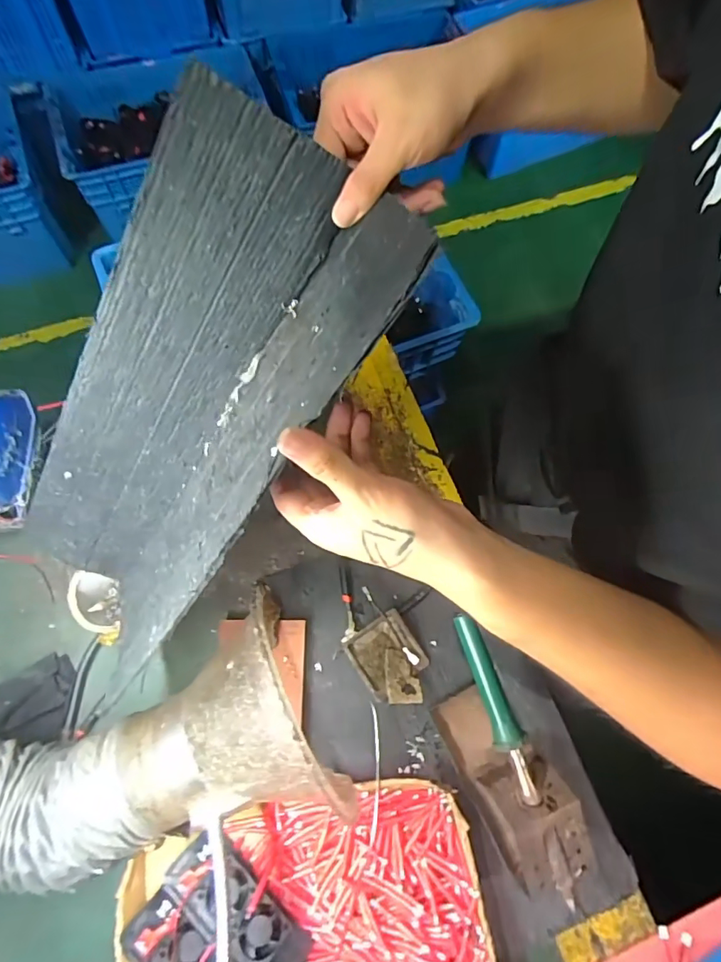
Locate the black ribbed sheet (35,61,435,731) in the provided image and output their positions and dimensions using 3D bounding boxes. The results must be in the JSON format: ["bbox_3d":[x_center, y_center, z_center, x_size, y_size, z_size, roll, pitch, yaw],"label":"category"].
[{"bbox_3d":[-0.127,-0.025,0.378,0.178,0.091,0.418,48,120,13],"label":"black ribbed sheet"}]

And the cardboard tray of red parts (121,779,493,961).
[{"bbox_3d":[-0.044,0.418,0.434,0.317,0.050,0.243,-8,71,-5],"label":"cardboard tray of red parts"}]

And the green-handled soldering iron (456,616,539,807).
[{"bbox_3d":[0.129,0.213,0.480,0.024,0.033,0.169,-15,72,-7],"label":"green-handled soldering iron"}]

